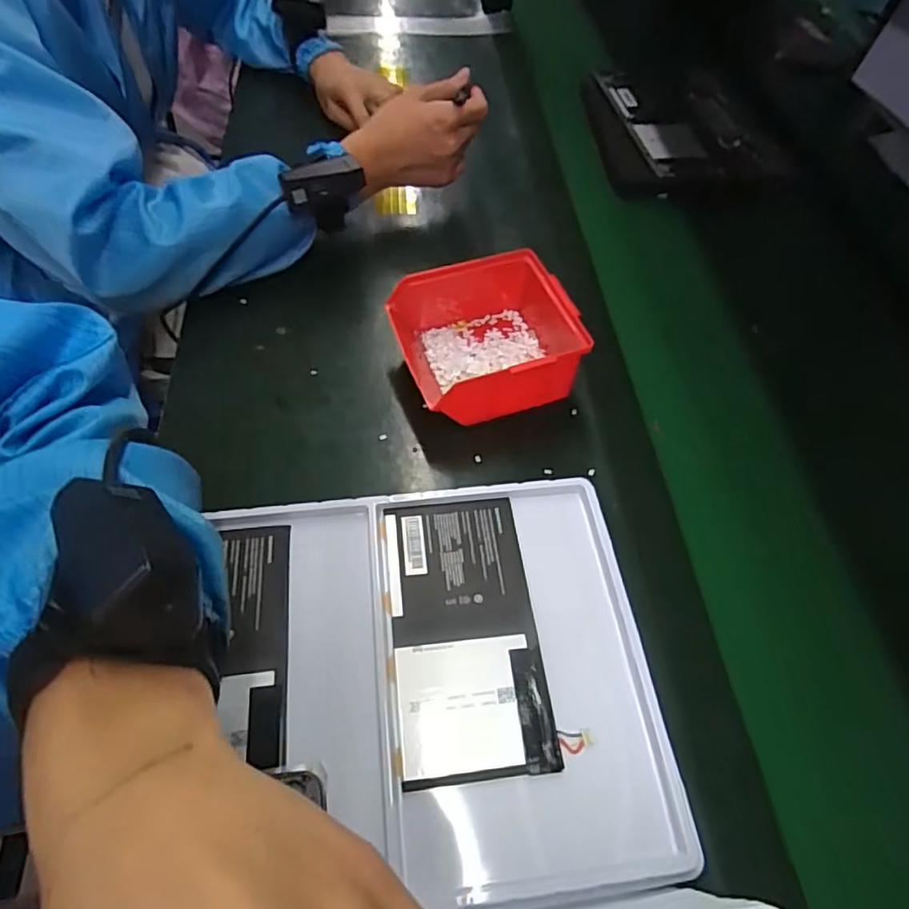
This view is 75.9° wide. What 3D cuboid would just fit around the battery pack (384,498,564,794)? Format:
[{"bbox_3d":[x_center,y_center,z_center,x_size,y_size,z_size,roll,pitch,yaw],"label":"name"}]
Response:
[{"bbox_3d":[0.006,0.110,0.373,0.091,0.009,0.173,-4,55,-7],"label":"battery pack"}]

